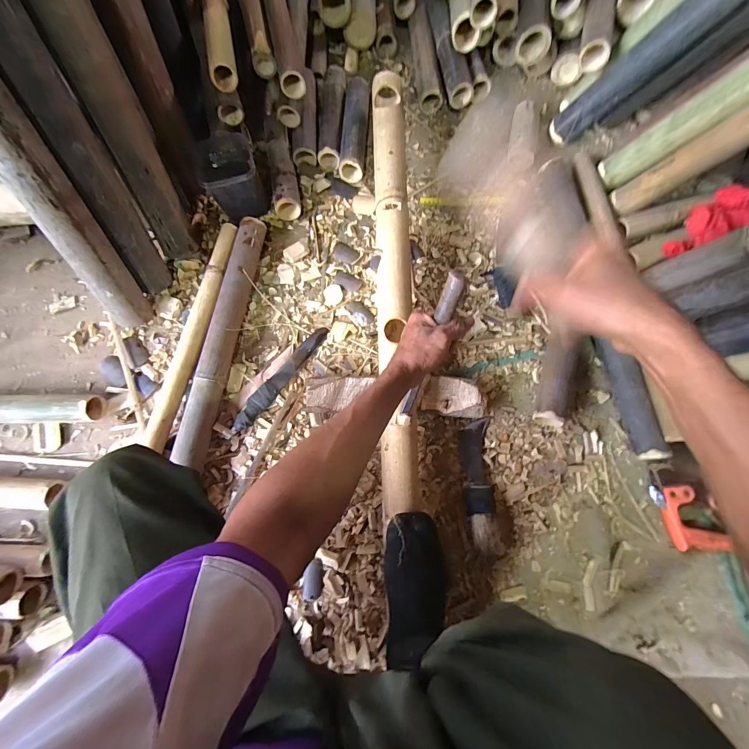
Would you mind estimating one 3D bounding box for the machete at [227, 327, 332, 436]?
[{"bbox_3d":[-0.187,0.009,0.663,0.035,0.028,0.271,36,79,9],"label":"machete"}]

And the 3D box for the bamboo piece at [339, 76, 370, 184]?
[{"bbox_3d":[-0.045,-0.575,0.785,0.057,0.065,0.266,2,76,1],"label":"bamboo piece"}]

